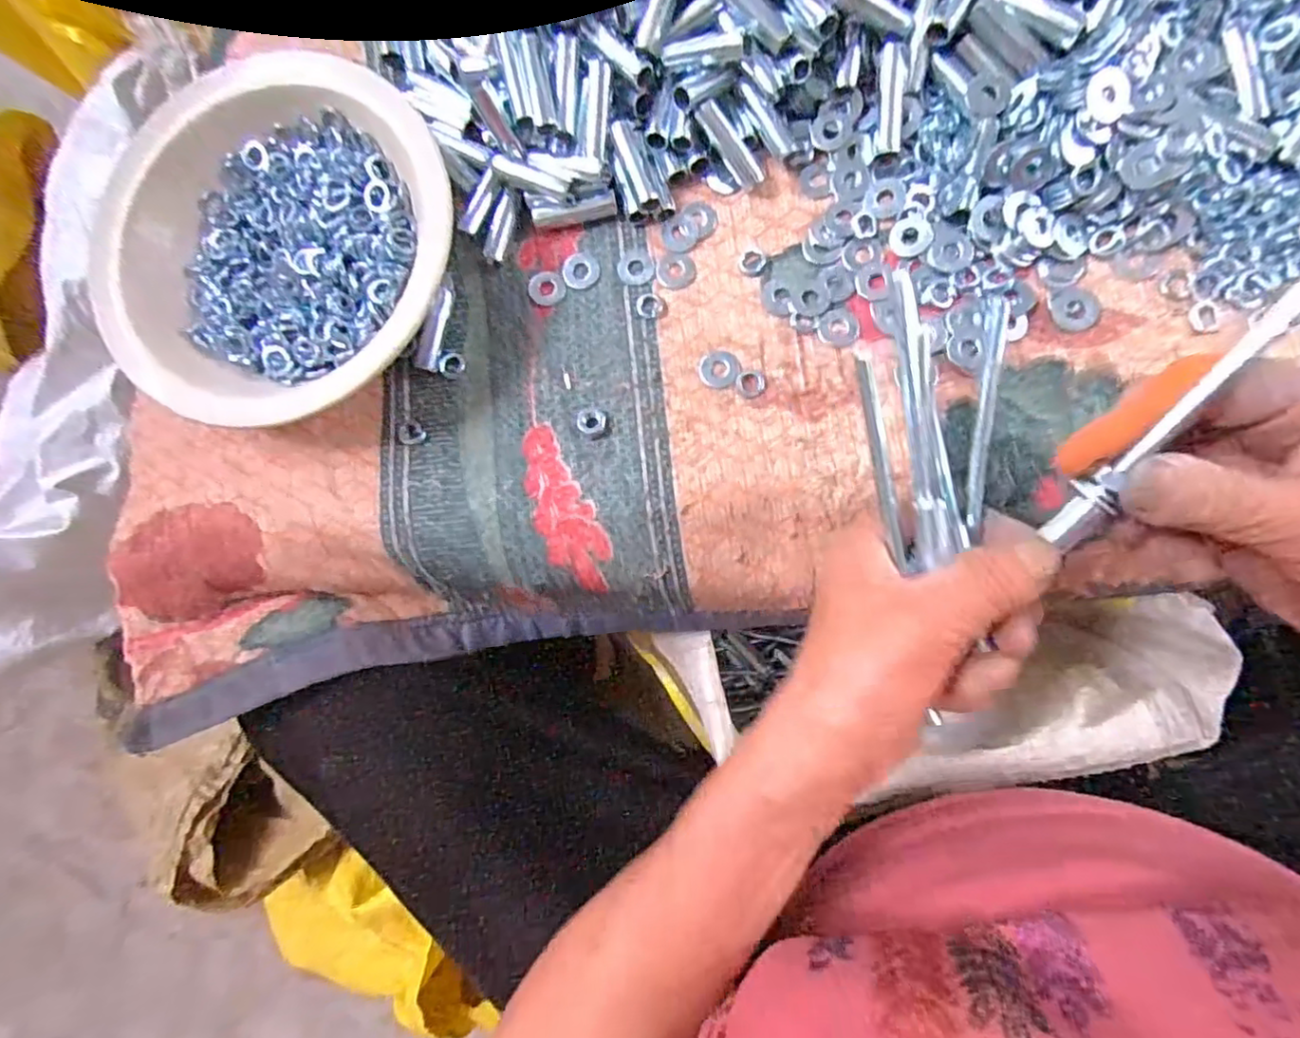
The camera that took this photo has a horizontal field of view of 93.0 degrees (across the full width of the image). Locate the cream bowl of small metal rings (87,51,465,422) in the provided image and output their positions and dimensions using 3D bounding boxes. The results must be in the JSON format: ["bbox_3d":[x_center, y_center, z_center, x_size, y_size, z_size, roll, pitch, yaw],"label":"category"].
[{"bbox_3d":[-0.175,-0.137,0.287,0.161,0.044,0.164,-1,85,8],"label":"cream bowl of small metal rings"}]

